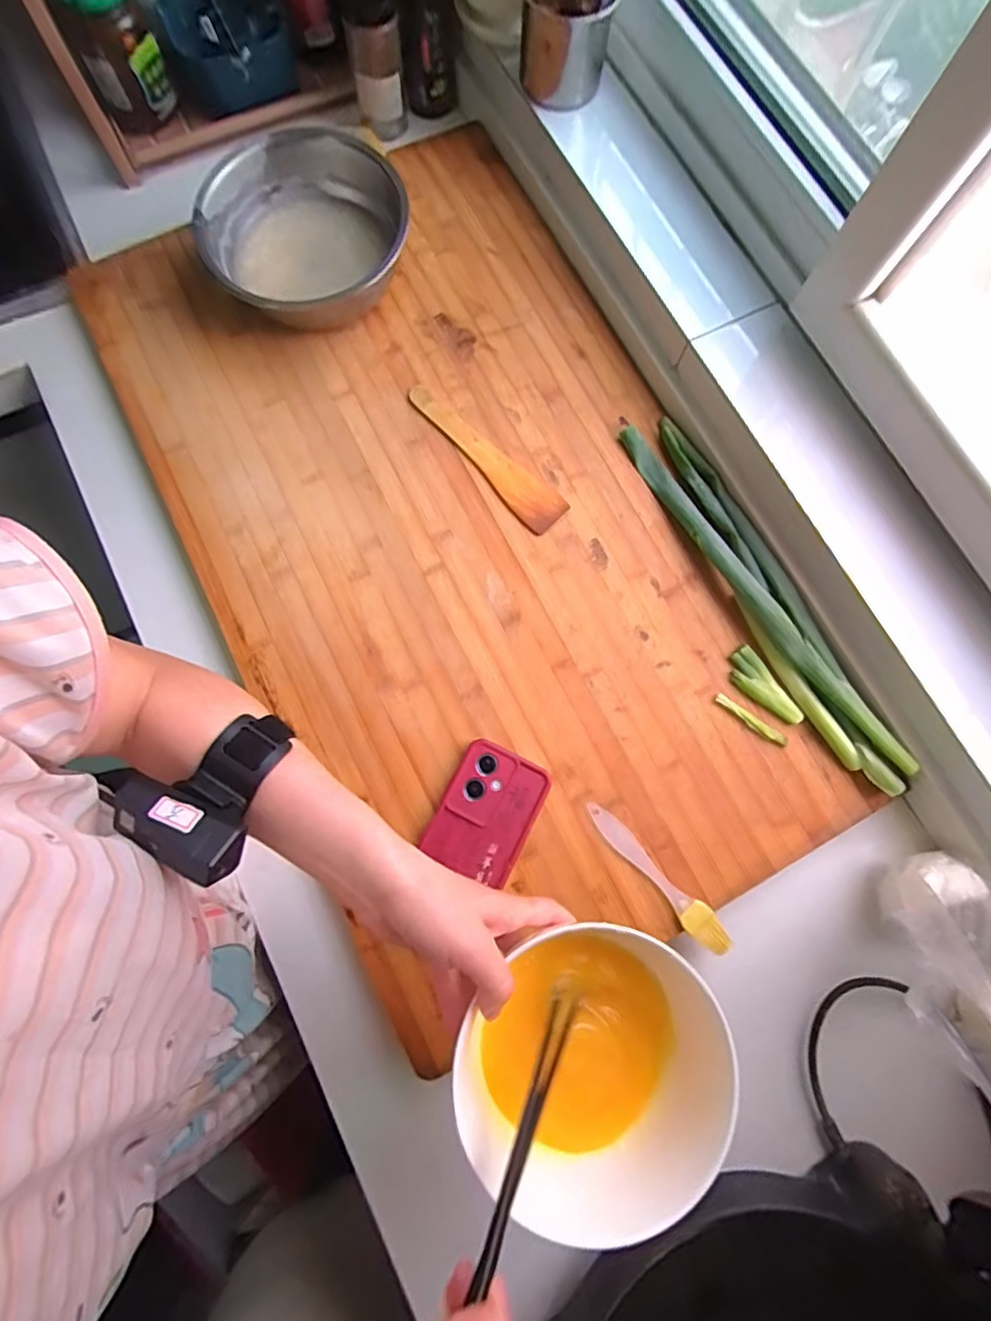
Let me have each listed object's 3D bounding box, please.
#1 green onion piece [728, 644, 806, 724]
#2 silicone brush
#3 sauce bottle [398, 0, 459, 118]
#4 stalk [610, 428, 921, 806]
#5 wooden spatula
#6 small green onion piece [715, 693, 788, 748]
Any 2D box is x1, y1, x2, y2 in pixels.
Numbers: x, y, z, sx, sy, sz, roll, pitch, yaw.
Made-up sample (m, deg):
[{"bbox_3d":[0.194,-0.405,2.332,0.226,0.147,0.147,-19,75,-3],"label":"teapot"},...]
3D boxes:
[{"bbox_3d":[0.244,0.027,0.520,0.031,0.009,0.082,-33,80,-9],"label":"green onion piece"},{"bbox_3d":[0.137,0.182,0.480,0.026,0.008,0.156,-40,81,-10],"label":"silicone brush"},{"bbox_3d":[-0.066,-0.627,0.539,0.057,0.179,0.061,-2,77,-2],"label":"sauce bottle"},{"bbox_3d":[0.253,-0.068,0.531,0.069,0.031,0.393,-28,80,-7],"label":"stalk"},{"bbox_3d":[-0.008,-0.206,0.558,0.045,0.005,0.193,-40,81,-10],"label":"wooden spatula"},{"bbox_3d":[0.233,0.055,0.516,0.073,0.004,0.011,34,78,6],"label":"small green onion piece"}]

